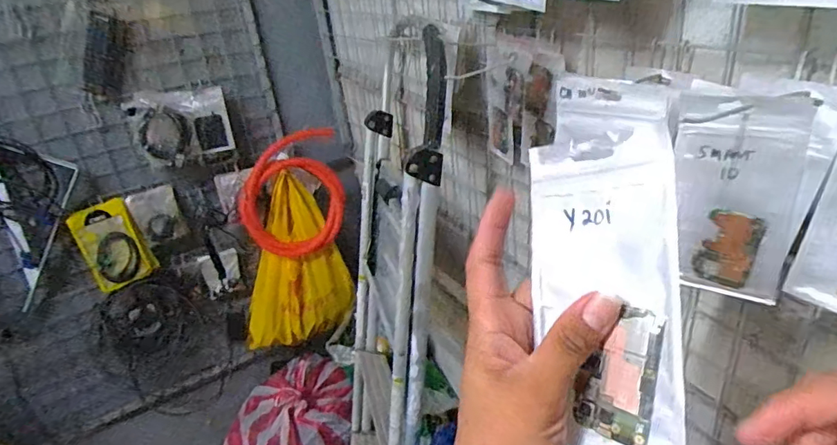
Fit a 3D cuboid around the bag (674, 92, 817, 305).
[{"bbox_3d":[0.247,-0.017,0.396,0.085,0.163,0.010,16,36,37],"label":"bag"}]

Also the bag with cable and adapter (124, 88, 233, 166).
[{"bbox_3d":[-0.563,-0.227,1.203,0.066,0.174,0.217,23,38,26],"label":"bag with cable and adapter"}]

